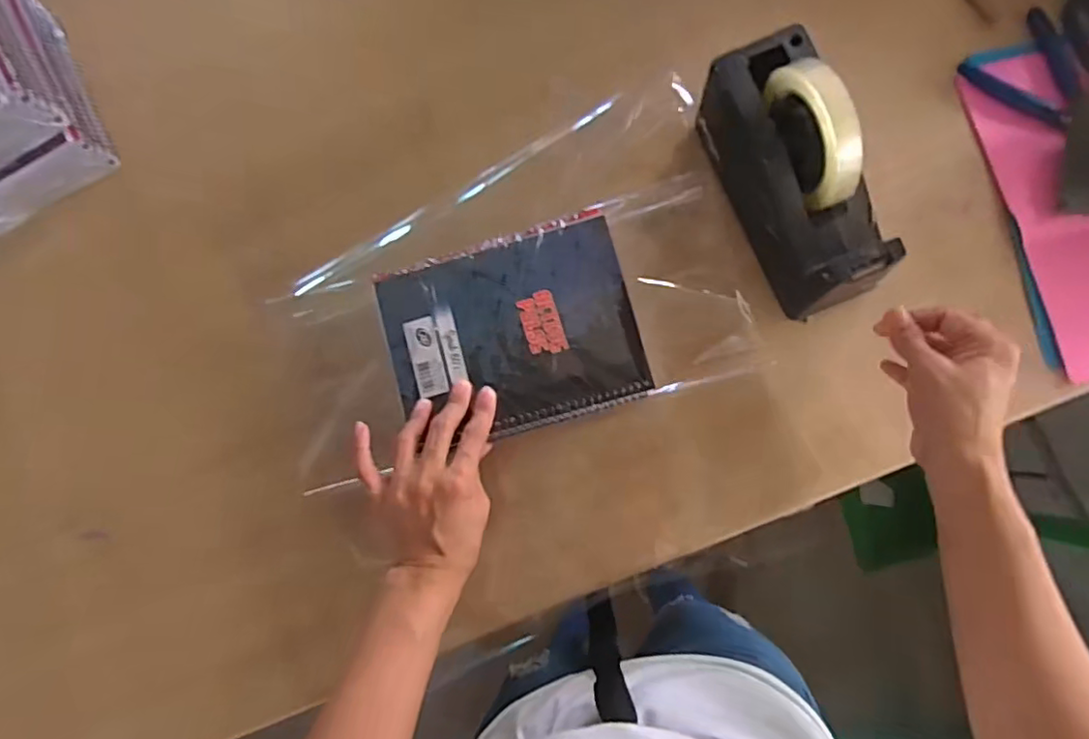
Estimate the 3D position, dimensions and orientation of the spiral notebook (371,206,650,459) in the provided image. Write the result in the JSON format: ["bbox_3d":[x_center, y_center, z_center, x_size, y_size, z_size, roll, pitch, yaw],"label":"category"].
[{"bbox_3d":[-0.026,-0.028,0.480,0.192,0.011,0.150,-16,82,4],"label":"spiral notebook"}]

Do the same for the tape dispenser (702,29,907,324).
[{"bbox_3d":[0.190,-0.147,0.452,0.077,0.135,0.193,-23,82,3],"label":"tape dispenser"}]

